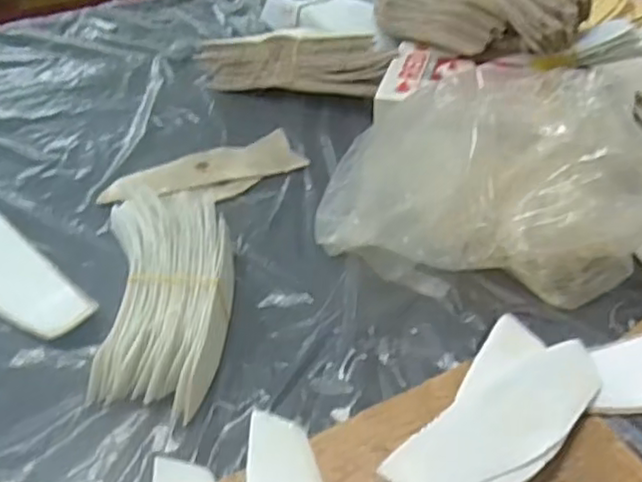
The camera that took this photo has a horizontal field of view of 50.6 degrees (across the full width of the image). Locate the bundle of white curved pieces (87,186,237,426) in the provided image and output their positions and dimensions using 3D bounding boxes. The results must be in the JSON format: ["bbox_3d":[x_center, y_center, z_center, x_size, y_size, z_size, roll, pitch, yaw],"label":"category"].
[{"bbox_3d":[-0.109,0.034,0.463,0.089,0.048,0.177,-5,42,-2],"label":"bundle of white curved pieces"}]

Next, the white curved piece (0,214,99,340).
[{"bbox_3d":[-0.226,0.027,0.506,0.157,0.016,0.051,31,52,31],"label":"white curved piece"}]

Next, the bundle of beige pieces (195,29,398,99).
[{"bbox_3d":[-0.033,-0.179,0.687,0.218,0.064,0.055,11,44,15],"label":"bundle of beige pieces"}]

